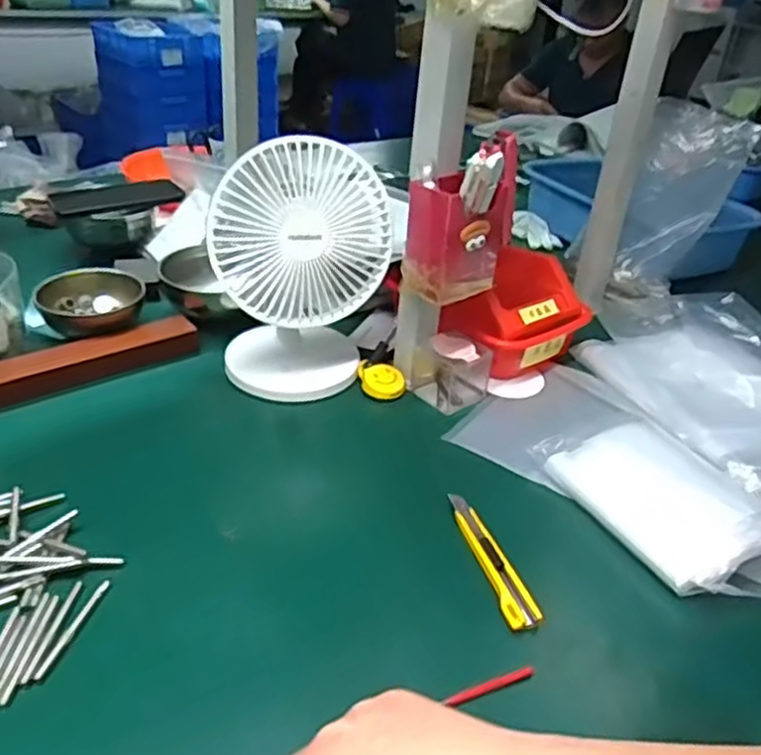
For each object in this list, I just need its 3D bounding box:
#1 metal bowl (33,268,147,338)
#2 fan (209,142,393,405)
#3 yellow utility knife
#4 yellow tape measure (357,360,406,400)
[{"bbox_3d":[-0.310,-0.082,0.785,0.111,0.041,0.099,-5,33,-16],"label":"metal bowl"},{"bbox_3d":[-0.077,-0.099,0.688,0.160,0.230,0.109,-4,33,-15],"label":"fan"},{"bbox_3d":[0.080,0.130,0.534,0.021,0.010,0.128,-5,33,-16],"label":"yellow utility knife"},{"bbox_3d":[0.002,0.002,0.730,0.044,0.022,0.052,1,32,-8],"label":"yellow tape measure"}]

